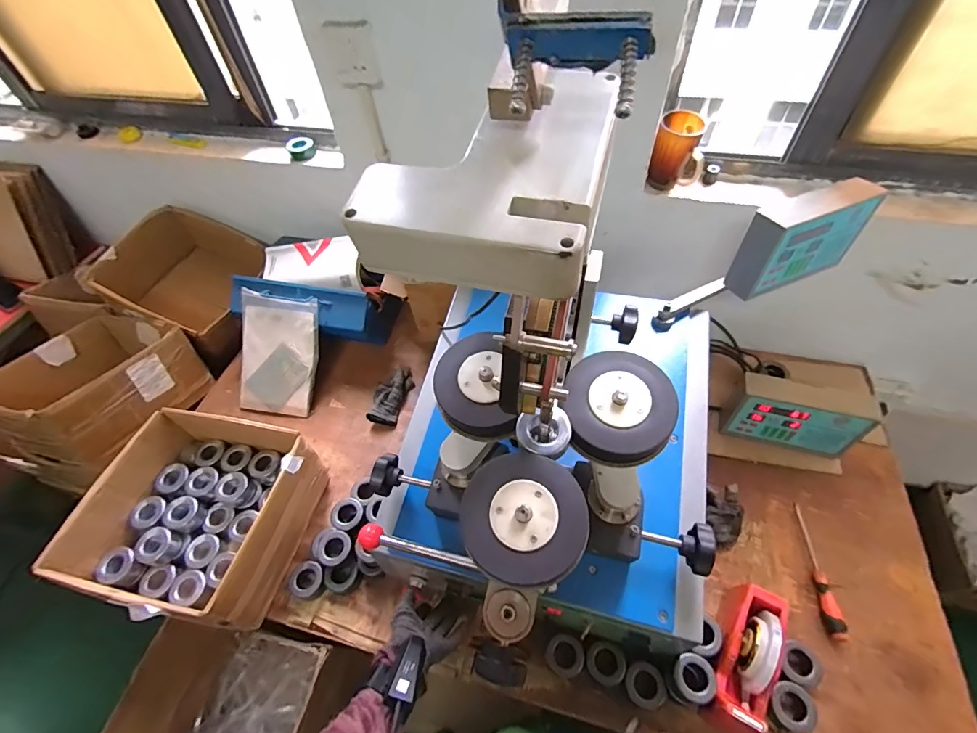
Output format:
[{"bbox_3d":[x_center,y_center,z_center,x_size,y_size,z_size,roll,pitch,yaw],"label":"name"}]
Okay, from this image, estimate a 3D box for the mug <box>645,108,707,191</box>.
[{"bbox_3d":[0.355,-0.404,0.819,0.092,0.116,0.078,10,55,11],"label":"mug"}]

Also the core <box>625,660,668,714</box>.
[{"bbox_3d":[0.245,0.501,0.678,0.061,0.032,0.059,-2,54,2],"label":"core"}]

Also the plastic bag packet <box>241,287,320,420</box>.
[{"bbox_3d":[-0.506,-0.028,1.027,0.190,0.050,0.277,8,89,7],"label":"plastic bag packet"}]

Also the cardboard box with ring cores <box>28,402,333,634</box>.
[{"bbox_3d":[-0.529,0.269,0.805,0.333,0.148,0.332,7,54,9],"label":"cardboard box with ring cores"}]

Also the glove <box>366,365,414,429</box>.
[{"bbox_3d":[-0.234,0.064,1.037,0.077,0.034,0.158,11,55,12],"label":"glove"}]

